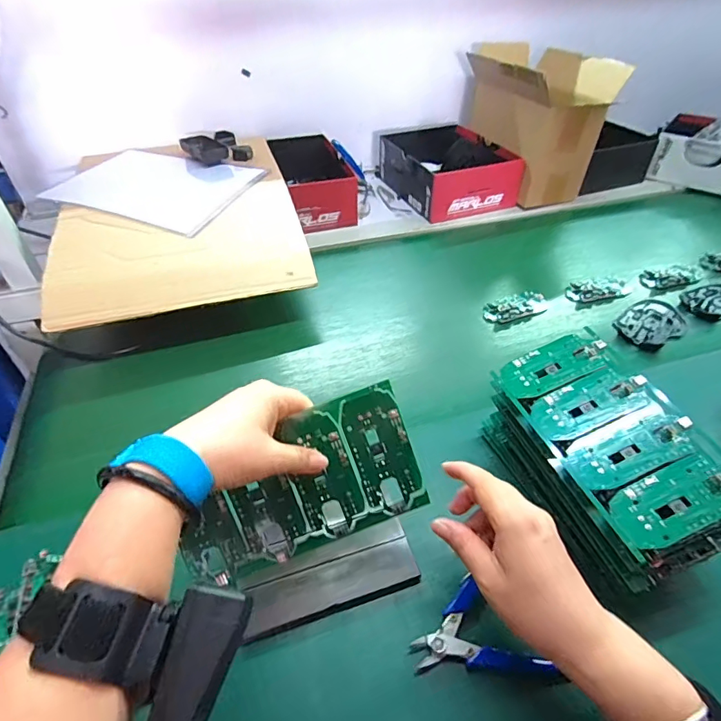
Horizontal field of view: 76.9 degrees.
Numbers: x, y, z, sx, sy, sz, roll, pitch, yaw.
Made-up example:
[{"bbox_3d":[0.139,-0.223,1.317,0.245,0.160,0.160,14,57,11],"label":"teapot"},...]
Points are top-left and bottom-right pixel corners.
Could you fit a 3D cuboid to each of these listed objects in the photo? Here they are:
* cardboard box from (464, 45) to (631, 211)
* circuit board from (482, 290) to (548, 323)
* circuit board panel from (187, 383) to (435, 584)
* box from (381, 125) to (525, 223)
[{"bbox_3d":[0.338,-0.461,0.892,0.171,0.214,0.246,-16,47,-17],"label":"cardboard box"},{"bbox_3d":[0.230,-0.080,0.668,0.096,0.012,0.046,-19,48,-19],"label":"circuit board"},{"bbox_3d":[-0.048,0.096,0.348,0.185,0.104,0.008,-20,12,-4],"label":"circuit board panel"},{"bbox_3d":[0.164,-0.395,0.917,0.190,0.090,0.283,-15,47,-16],"label":"box"}]

